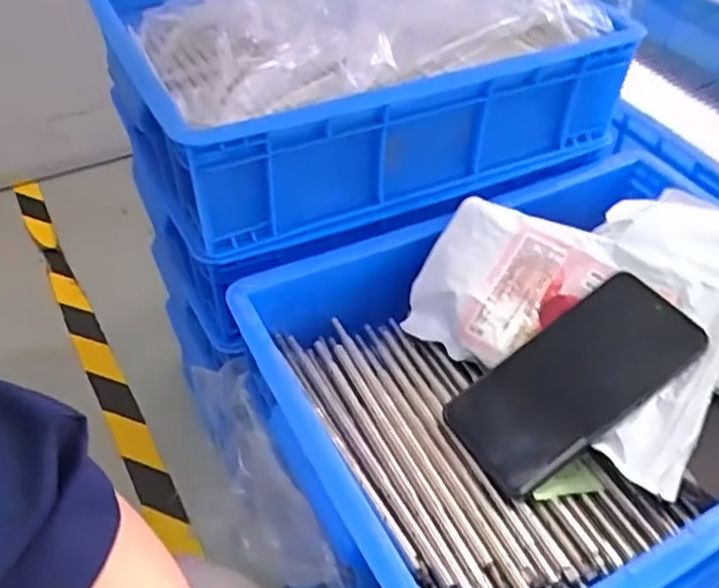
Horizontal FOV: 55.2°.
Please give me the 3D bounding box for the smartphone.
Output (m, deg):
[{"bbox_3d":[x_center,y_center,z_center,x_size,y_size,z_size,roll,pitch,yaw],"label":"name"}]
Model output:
[{"bbox_3d":[0.137,0.054,0.441,0.161,0.010,0.075,-36,53,-7],"label":"smartphone"}]

